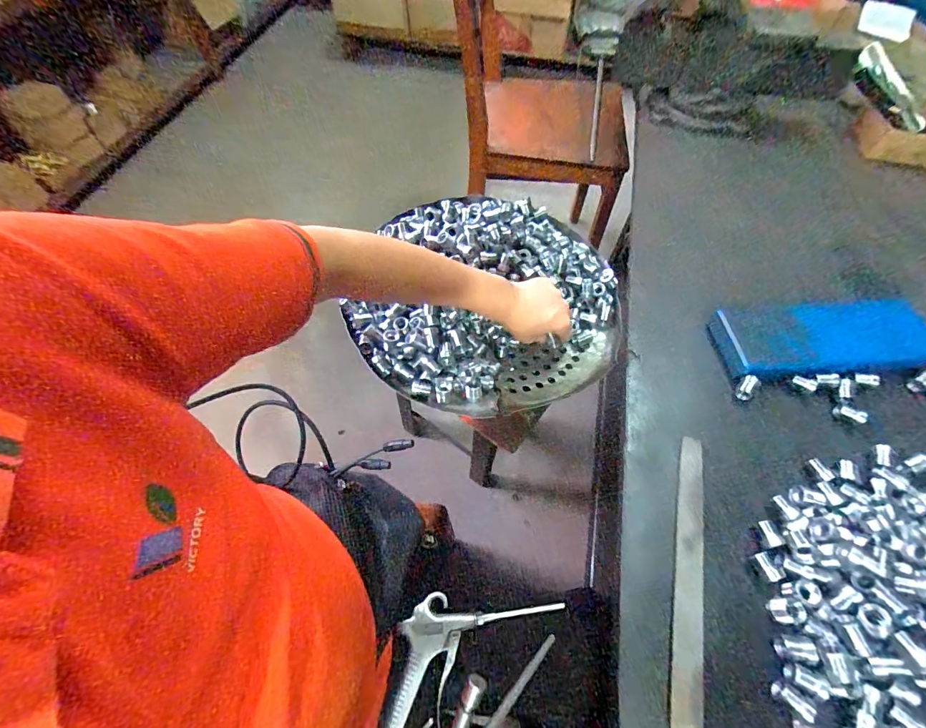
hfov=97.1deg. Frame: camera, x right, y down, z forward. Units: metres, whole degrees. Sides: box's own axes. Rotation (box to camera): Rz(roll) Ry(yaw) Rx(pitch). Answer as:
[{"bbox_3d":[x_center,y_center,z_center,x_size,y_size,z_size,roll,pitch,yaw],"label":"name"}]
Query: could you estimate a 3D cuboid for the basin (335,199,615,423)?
[{"bbox_3d":[0.047,-0.099,0.555,0.335,0.095,0.348,1,59,-1],"label":"basin"}]

